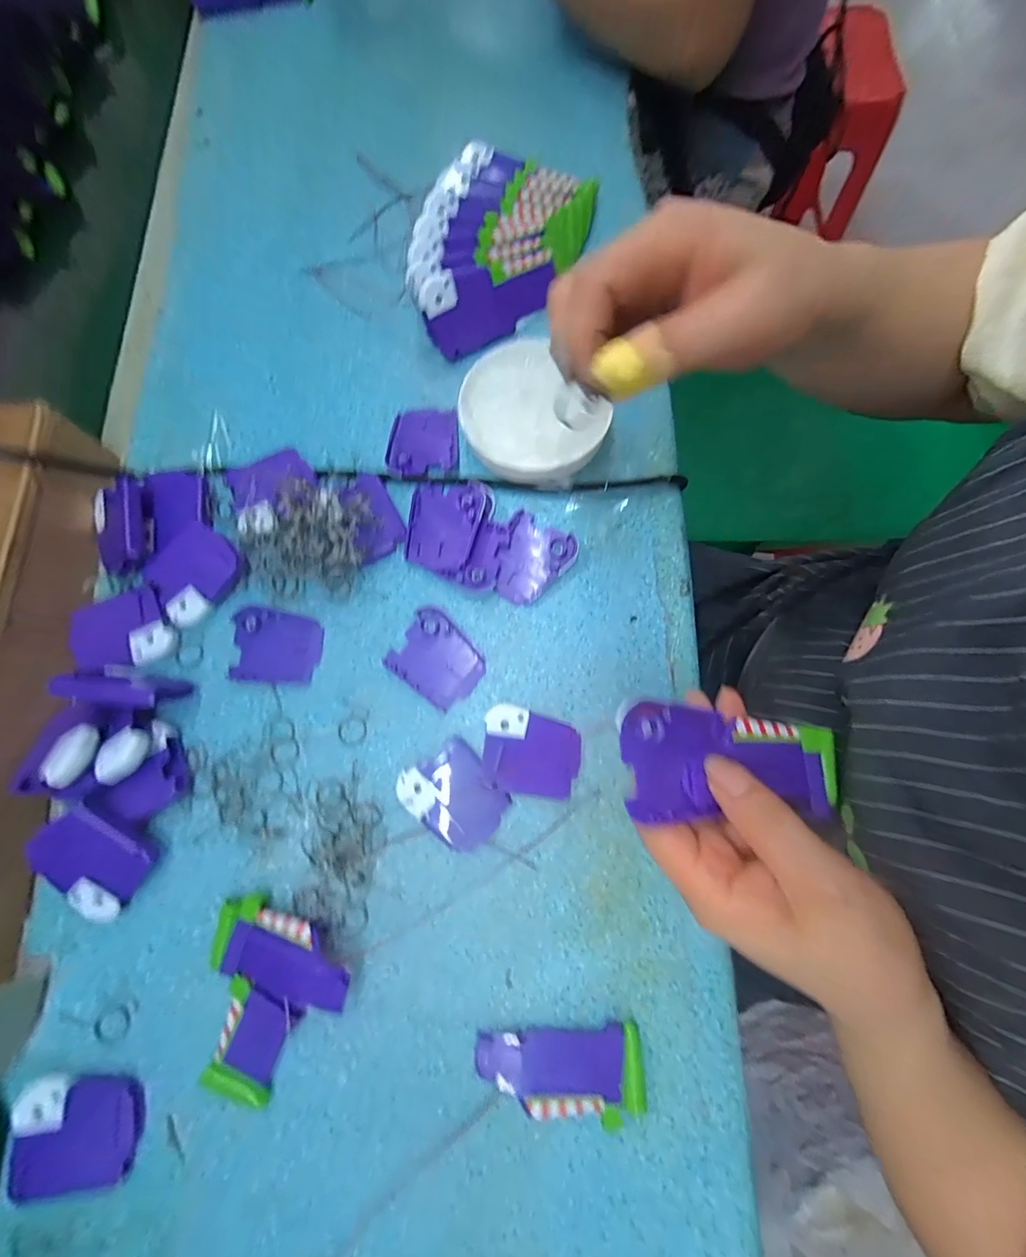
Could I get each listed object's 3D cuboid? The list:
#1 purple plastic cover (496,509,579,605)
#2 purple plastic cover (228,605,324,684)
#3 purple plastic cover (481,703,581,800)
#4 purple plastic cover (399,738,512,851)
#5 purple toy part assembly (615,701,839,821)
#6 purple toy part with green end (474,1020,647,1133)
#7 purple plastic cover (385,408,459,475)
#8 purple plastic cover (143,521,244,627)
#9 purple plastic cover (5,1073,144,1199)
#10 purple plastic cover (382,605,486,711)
[{"bbox_3d":[0.014,-0.047,0.328,0.049,0.009,0.060,25,79,7],"label":"purple plastic cover"},{"bbox_3d":[-0.162,0.012,0.322,0.059,0.006,0.049,4,77,3],"label":"purple plastic cover"},{"bbox_3d":[0.011,0.078,0.297,0.061,0.011,0.049,13,78,5],"label":"purple plastic cover"},{"bbox_3d":[-0.036,0.103,0.291,0.049,0.010,0.061,-42,79,-8],"label":"purple plastic cover"},{"bbox_3d":[0.103,0.063,0.218,0.117,0.007,0.047,9,77,-18],"label":"purple toy part assembly"},{"bbox_3d":[0.025,0.242,0.255,0.090,0.012,0.043,1,77,2],"label":"purple toy part with green end"},{"bbox_3d":[-0.068,-0.143,0.351,0.053,0.009,0.058,-4,77,1],"label":"purple plastic cover"},{"bbox_3d":[-0.217,-0.038,0.318,0.061,0.015,0.050,-42,79,-8],"label":"purple plastic cover"},{"bbox_3d":[-0.231,0.267,0.249,0.059,0.012,0.052,-7,77,0],"label":"purple plastic cover"},{"bbox_3d":[-0.050,0.020,0.317,0.060,0.005,0.050,35,80,9],"label":"purple plastic cover"}]

